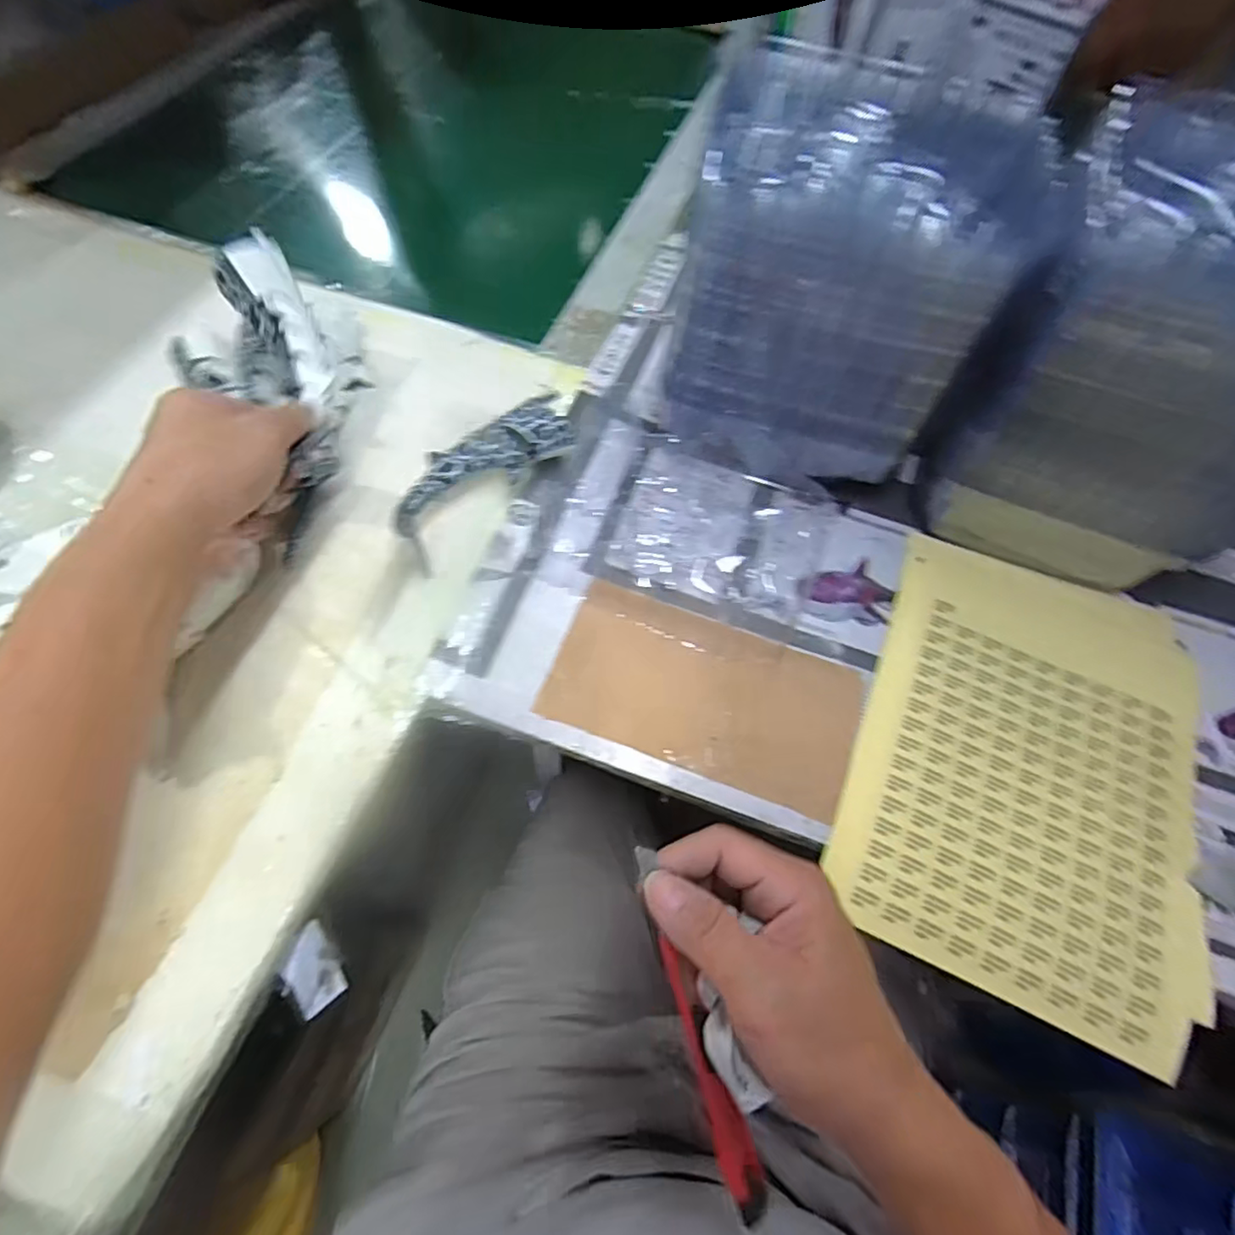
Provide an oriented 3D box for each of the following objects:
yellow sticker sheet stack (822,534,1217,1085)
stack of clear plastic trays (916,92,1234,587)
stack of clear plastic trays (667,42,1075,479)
[{"bbox_3d":[0.277,0.090,0.423,0.214,0.005,0.306,23,64,8],"label":"yellow sticker sheet stack"},{"bbox_3d":[0.352,-0.169,0.430,0.215,0.236,0.181,18,63,5],"label":"stack of clear plastic trays"},{"bbox_3d":[0.150,-0.233,0.452,0.209,0.230,0.173,15,63,3],"label":"stack of clear plastic trays"}]

